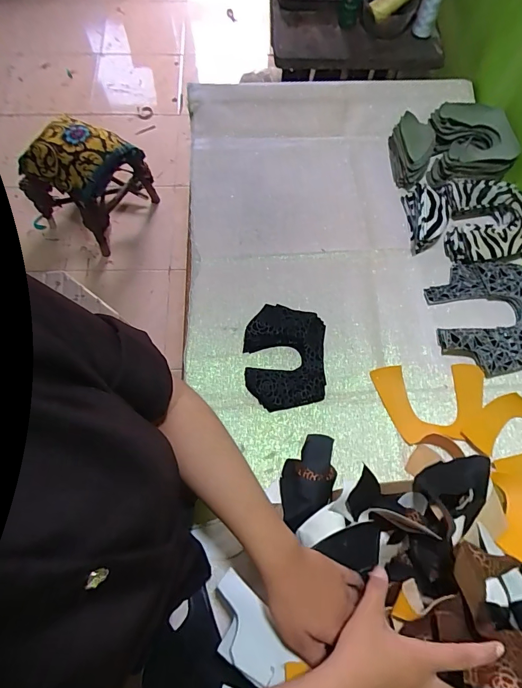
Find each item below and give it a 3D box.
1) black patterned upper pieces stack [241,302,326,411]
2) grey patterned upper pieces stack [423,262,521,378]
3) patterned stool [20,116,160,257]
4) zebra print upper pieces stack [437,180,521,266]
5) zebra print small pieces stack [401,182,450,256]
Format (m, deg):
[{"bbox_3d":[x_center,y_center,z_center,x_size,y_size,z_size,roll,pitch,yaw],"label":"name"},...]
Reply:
[{"bbox_3d":[0.037,0.019,0.631,0.121,0.030,0.162,3,70,0],"label":"black patterned upper pieces stack"},{"bbox_3d":[0.381,-0.047,0.657,0.182,0.036,0.190,-6,70,-3],"label":"grey patterned upper pieces stack"},{"bbox_3d":[-0.629,-0.601,1.439,0.340,0.342,0.321,29,72,9],"label":"patterned stool"},{"bbox_3d":[0.401,-0.220,0.711,0.139,0.040,0.165,1,70,-1],"label":"zebra print upper pieces stack"},{"bbox_3d":[0.304,-0.231,0.715,0.071,0.056,0.134,-1,70,-1],"label":"zebra print small pieces stack"}]

